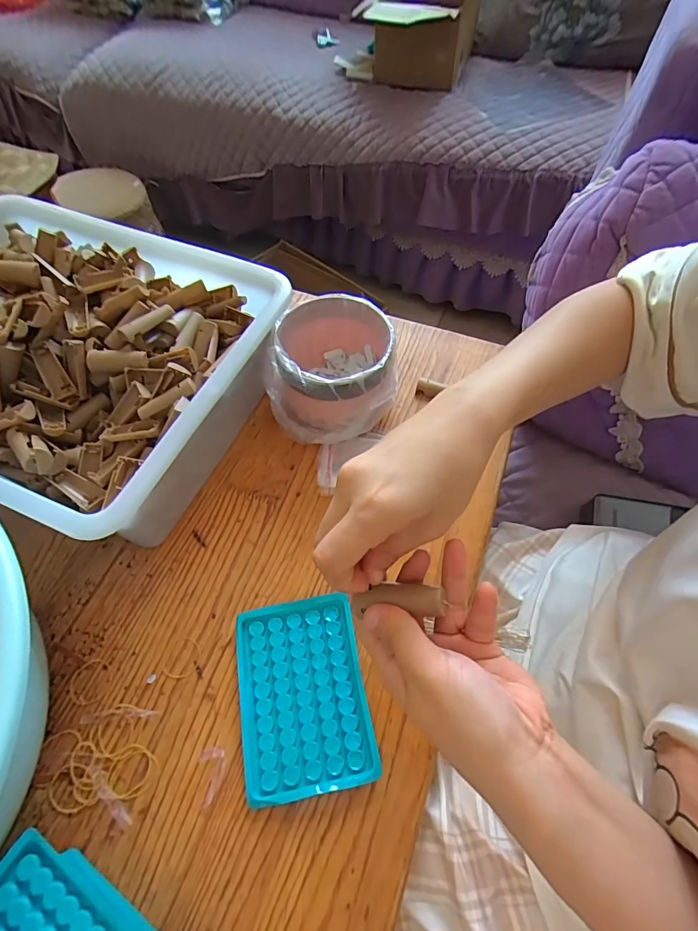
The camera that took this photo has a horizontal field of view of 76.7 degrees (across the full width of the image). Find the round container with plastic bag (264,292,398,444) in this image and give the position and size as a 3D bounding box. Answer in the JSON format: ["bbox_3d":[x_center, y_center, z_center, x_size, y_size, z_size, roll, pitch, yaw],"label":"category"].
[{"bbox_3d":[-0.020,-0.098,0.451,0.125,0.080,0.125,0,59,0],"label":"round container with plastic bag"}]

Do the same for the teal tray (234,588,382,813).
[{"bbox_3d":[-0.036,0.172,0.340,0.095,0.007,0.132,-9,60,-6],"label":"teal tray"}]

